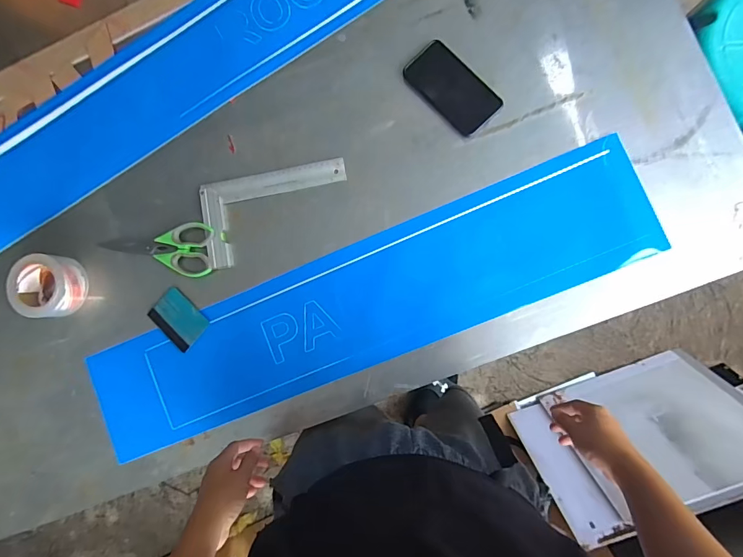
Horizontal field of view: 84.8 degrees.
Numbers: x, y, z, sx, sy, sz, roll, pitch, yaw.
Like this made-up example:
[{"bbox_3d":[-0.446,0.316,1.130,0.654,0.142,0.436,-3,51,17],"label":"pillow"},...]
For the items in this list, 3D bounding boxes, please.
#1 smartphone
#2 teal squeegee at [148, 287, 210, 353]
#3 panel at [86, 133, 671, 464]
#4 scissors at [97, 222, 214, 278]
[{"bbox_3d":[0.130,-0.312,0.669,0.080,0.010,0.163,-41,81,3],"label":"smartphone"},{"bbox_3d":[-0.338,0.070,0.715,0.098,0.010,0.072,42,92,9],"label":"teal squeegee"},{"bbox_3d":[-0.023,0.048,0.676,0.942,0.016,0.198,-22,87,5],"label":"panel"},{"bbox_3d":[-0.375,-0.059,0.713,0.205,0.017,0.091,7,86,8],"label":"scissors"}]

